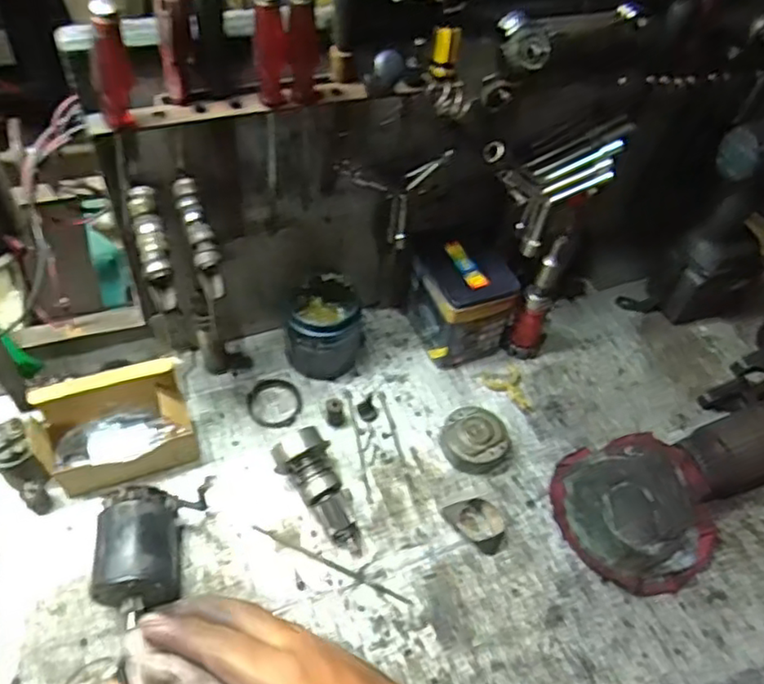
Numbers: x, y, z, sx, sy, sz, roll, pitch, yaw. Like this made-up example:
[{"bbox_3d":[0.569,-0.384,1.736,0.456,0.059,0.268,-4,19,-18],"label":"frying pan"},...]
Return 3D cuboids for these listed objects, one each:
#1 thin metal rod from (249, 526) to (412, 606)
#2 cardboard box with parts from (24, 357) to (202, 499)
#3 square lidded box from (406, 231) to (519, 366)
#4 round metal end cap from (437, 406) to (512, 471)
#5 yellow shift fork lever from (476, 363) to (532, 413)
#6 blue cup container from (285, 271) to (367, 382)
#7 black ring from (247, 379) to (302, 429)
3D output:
[{"bbox_3d":[-0.053,0.224,0.656,0.173,0.004,0.008,22,53,11],"label":"thin metal rod"},{"bbox_3d":[-0.274,0.092,0.674,0.143,0.104,0.089,-10,54,-13],"label":"cardboard box with parts"},{"bbox_3d":[0.100,-0.051,0.813,0.100,0.128,0.105,-16,55,-17],"label":"square lidded box"},{"bbox_3d":[0.106,0.111,0.741,0.075,0.034,0.064,36,57,21],"label":"round metal end cap"},{"bbox_3d":[0.160,0.059,0.807,0.054,0.009,0.069,-17,56,-18],"label":"yellow shift fork lever"},{"bbox_3d":[-0.068,-0.019,0.791,0.090,0.100,0.088,3,52,-3],"label":"blue cup container"},{"bbox_3d":[-0.128,0.071,0.774,0.063,0.004,0.067,3,52,-3],"label":"black ring"}]

